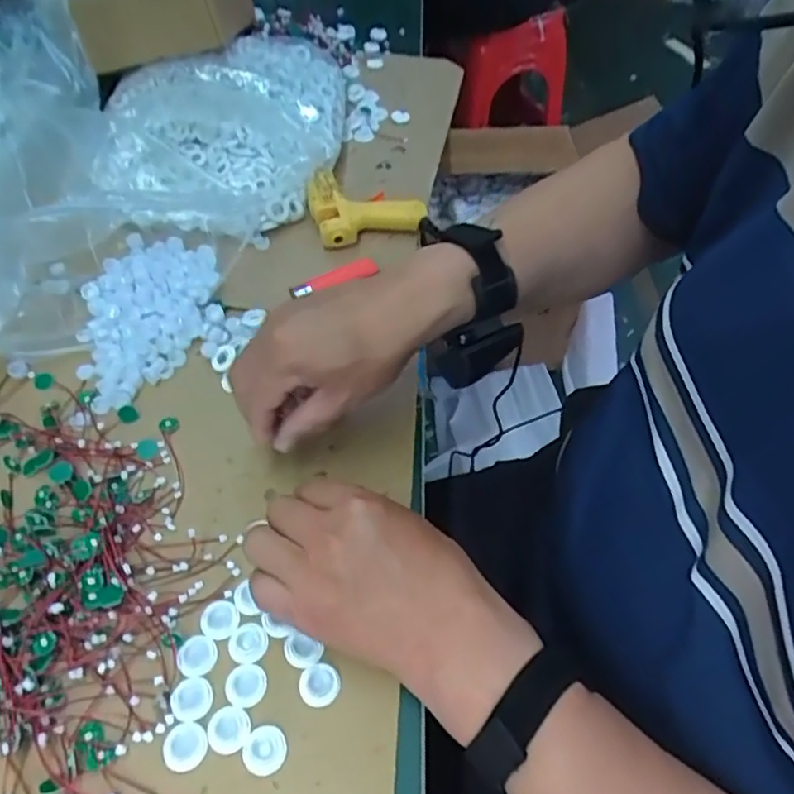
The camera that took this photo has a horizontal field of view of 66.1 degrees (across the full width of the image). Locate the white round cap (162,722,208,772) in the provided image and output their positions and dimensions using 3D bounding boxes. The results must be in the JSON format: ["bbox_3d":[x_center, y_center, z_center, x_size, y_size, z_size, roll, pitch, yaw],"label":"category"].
[{"bbox_3d":[-0.115,0.190,0.331,0.023,0.004,0.022,1,52,-1],"label":"white round cap"}]

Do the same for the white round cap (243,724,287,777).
[{"bbox_3d":[-0.072,0.192,0.331,0.023,0.004,0.023,1,52,-1],"label":"white round cap"}]

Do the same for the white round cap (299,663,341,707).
[{"bbox_3d":[-0.044,0.165,0.351,0.023,0.004,0.022,1,52,-1],"label":"white round cap"}]

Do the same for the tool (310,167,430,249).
[{"bbox_3d":[-0.035,-0.192,0.602,0.101,0.031,0.090,-18,55,-13],"label":"tool"}]

